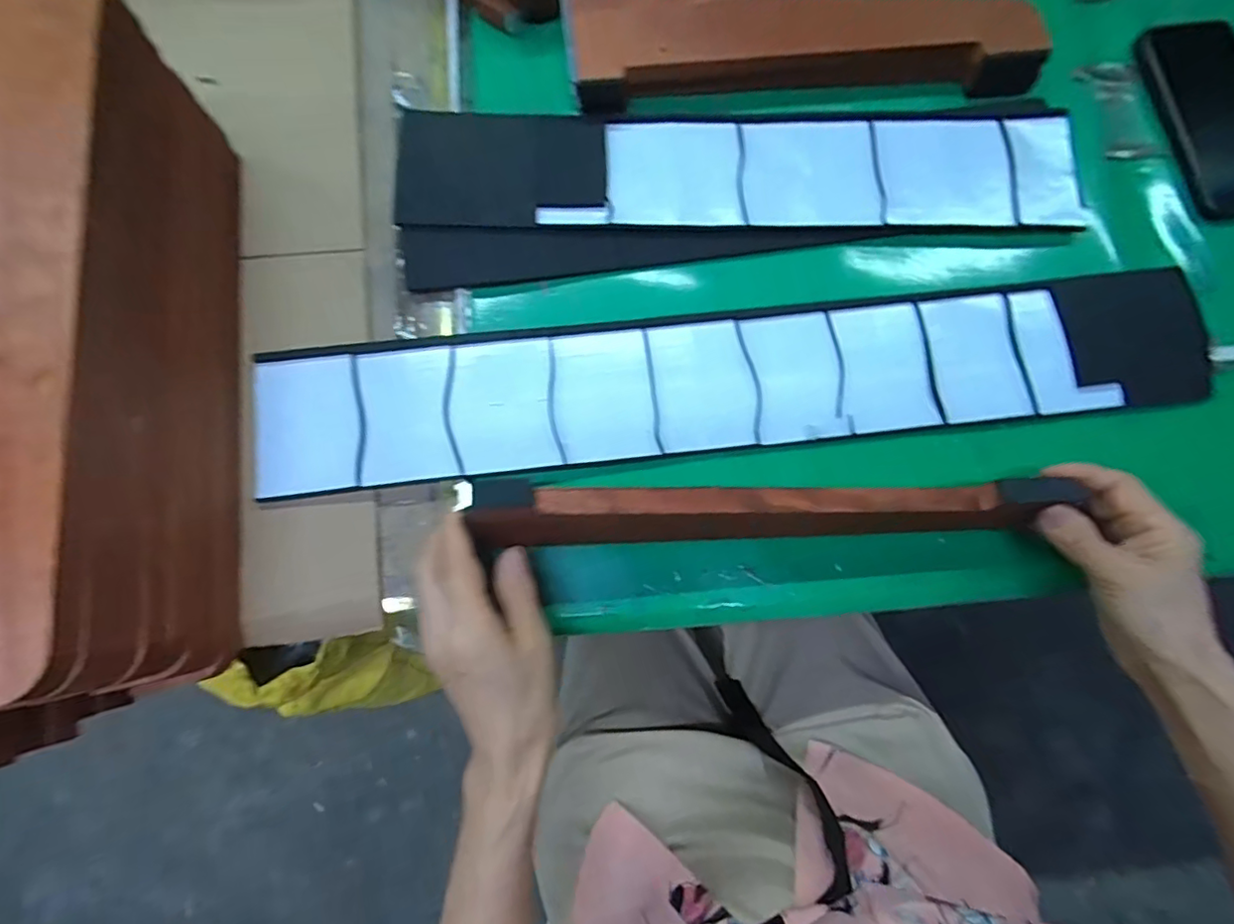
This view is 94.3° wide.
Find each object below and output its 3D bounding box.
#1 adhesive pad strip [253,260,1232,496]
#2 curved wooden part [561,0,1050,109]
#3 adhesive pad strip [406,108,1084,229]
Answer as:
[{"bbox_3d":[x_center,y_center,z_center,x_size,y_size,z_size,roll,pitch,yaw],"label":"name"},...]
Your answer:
[{"bbox_3d":[0.089,-0.057,0.384,0.625,0.010,0.096,-6,78,-3],"label":"adhesive pad strip"},{"bbox_3d":[0.135,-0.302,0.416,0.337,0.035,0.073,-2,78,-2],"label":"curved wooden part"},{"bbox_3d":[0.092,-0.214,0.414,0.477,0.013,0.096,-2,78,-2],"label":"adhesive pad strip"}]

